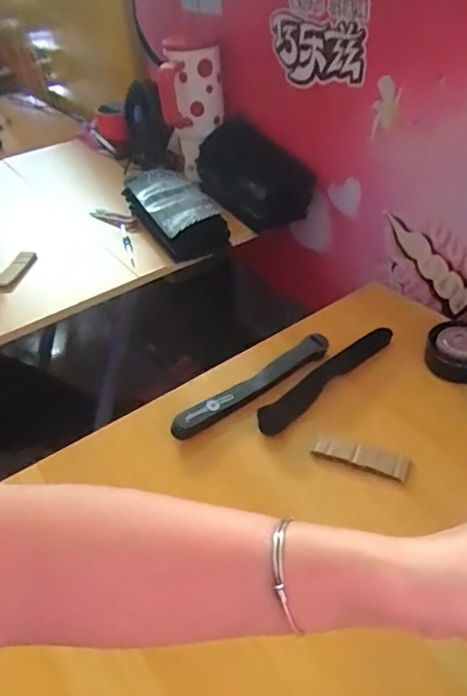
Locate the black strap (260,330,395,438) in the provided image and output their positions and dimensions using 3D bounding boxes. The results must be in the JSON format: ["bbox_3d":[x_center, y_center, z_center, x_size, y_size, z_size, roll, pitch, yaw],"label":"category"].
[{"bbox_3d":[0.102,0.025,0.565,0.193,0.010,0.029,-35,47,-30],"label":"black strap"}]

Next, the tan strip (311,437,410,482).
[{"bbox_3d":[0.116,0.098,0.490,0.081,0.011,0.026,15,44,24],"label":"tan strip"}]

